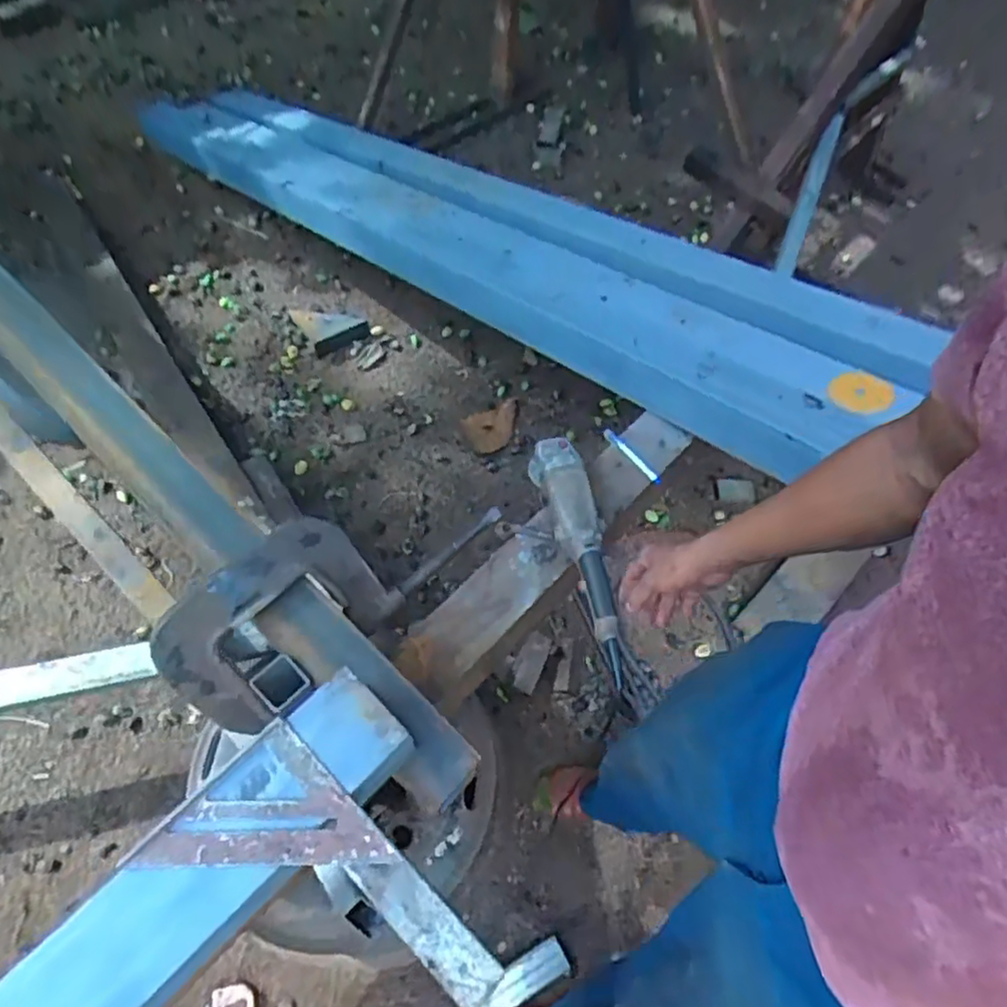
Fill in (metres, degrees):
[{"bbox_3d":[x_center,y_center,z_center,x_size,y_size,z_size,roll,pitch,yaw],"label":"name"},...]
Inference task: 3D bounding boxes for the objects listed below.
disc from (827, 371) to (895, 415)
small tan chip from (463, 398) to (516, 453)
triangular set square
[{"bbox_3d":[0.544,-0.168,1.019,0.088,0.012,0.097,2,53,15],"label":"disc"},{"bbox_3d":[-0.021,-0.198,1.727,0.168,0.023,0.123,-23,65,-18],"label":"small tan chip"},{"bbox_3d":[-0.216,0.270,0.625,0.223,0.014,0.120,2,60,-4],"label":"triangular set square"}]

